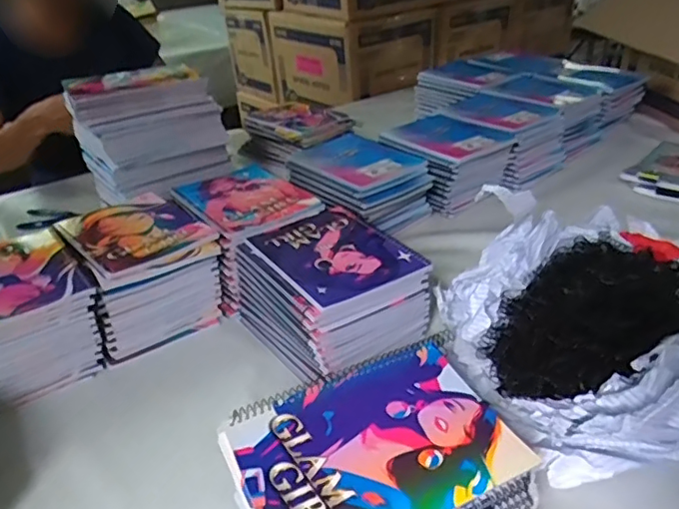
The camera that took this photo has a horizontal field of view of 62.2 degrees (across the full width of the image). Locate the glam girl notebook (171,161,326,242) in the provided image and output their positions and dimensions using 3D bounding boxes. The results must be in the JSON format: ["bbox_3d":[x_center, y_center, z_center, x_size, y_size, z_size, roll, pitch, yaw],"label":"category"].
[{"bbox_3d":[-0.138,-0.084,0.824,0.151,0.017,0.223,-21,36,-28],"label":"glam girl notebook"}]

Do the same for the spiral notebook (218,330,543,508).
[{"bbox_3d":[0.026,0.141,0.427,0.202,0.011,0.149,-16,34,-22],"label":"spiral notebook"}]

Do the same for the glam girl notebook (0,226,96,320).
[{"bbox_3d":[-0.391,0.020,0.667,0.145,0.005,0.192,-22,36,-29],"label":"glam girl notebook"}]

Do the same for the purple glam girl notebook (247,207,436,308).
[{"bbox_3d":[-0.012,-0.008,0.684,0.147,0.010,0.208,-20,35,-27],"label":"purple glam girl notebook"}]

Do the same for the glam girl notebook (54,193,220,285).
[{"bbox_3d":[-0.268,-0.033,0.751,0.159,0.016,0.191,-24,37,-31],"label":"glam girl notebook"}]

